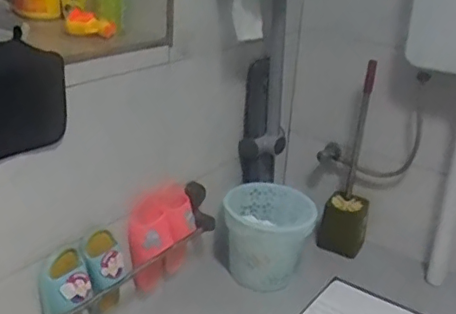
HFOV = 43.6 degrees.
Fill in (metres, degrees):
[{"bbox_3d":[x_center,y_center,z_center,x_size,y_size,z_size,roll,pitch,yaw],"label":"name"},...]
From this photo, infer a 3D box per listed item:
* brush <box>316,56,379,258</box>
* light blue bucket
[{"bbox_3d":[0.342,0.016,1.576,0.129,0.526,0.099,9,23,13],"label":"brush"},{"bbox_3d":[0.105,0.205,1.476,0.221,0.202,0.228,3,22,-1],"label":"light blue bucket"}]

